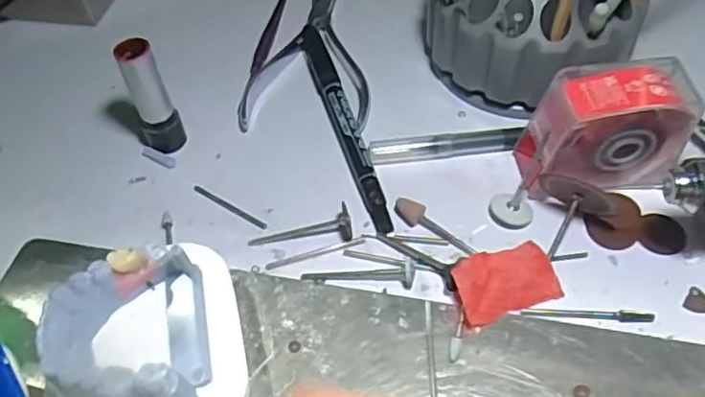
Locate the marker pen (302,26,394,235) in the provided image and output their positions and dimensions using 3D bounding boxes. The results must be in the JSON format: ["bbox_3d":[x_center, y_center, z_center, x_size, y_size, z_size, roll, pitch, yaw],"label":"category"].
[{"bbox_3d":[-0.006,-0.040,0.319,0.013,0.011,0.135,-14,53,-7],"label":"marker pen"}]

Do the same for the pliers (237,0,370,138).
[{"bbox_3d":[-0.017,-0.081,0.352,0.067,0.008,0.119,7,53,9],"label":"pliers"}]

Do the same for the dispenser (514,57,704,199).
[{"bbox_3d":[0.108,-0.028,0.276,0.067,0.051,0.038,-2,52,2],"label":"dispenser"}]

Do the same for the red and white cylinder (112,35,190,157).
[{"bbox_3d":[-0.094,-0.046,0.299,0.019,0.059,0.014,-22,54,-12],"label":"red and white cylinder"}]

